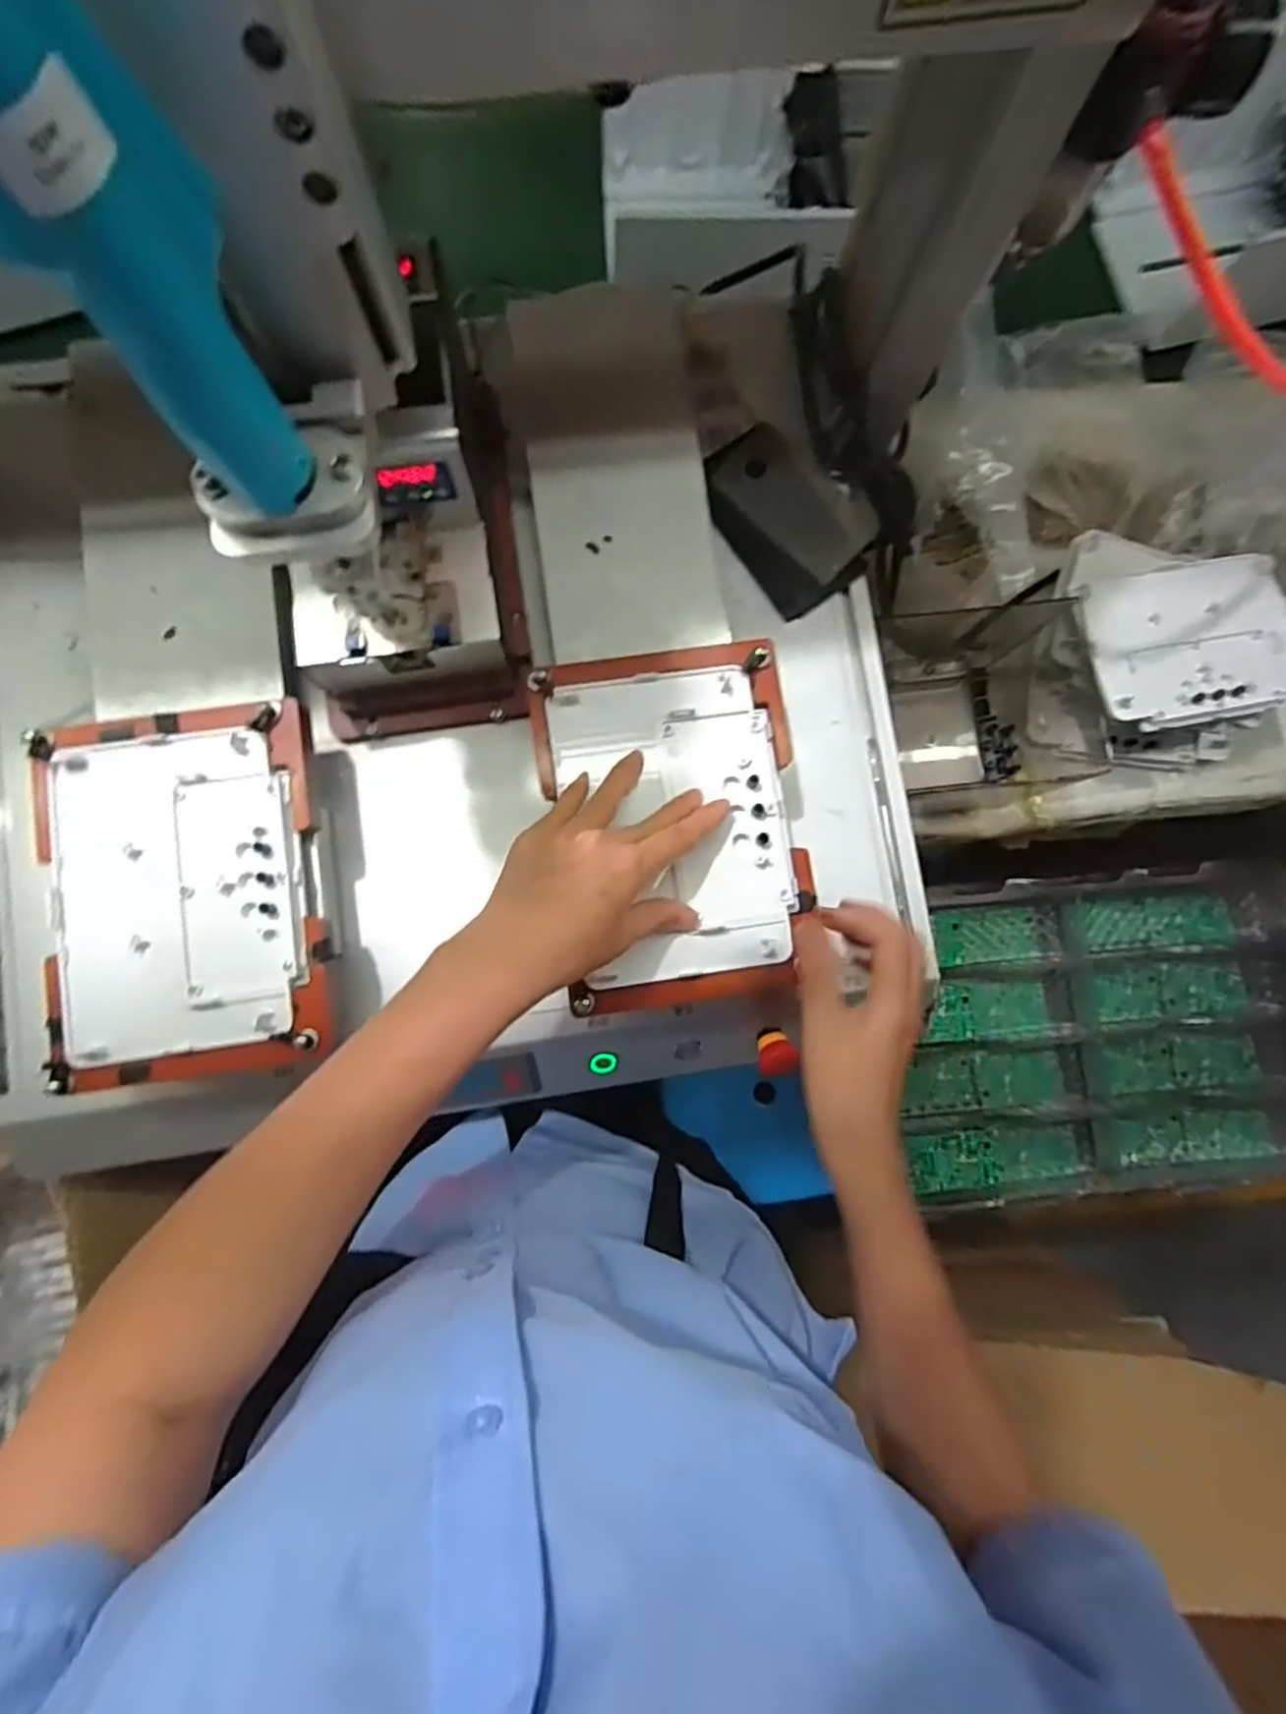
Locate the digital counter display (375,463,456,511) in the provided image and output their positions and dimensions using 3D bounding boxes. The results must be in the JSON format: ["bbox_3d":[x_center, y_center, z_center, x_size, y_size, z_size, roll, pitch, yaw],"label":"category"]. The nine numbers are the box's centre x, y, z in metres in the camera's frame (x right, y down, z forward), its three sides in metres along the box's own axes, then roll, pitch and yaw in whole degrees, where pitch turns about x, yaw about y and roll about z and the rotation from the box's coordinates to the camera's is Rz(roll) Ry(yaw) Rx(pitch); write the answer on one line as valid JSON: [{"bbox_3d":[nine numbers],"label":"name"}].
[{"bbox_3d":[-0.126,-0.207,0.405,0.042,0.029,0.008,-16,85,-4],"label":"digital counter display"}]

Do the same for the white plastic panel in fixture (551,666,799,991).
[{"bbox_3d":[0.023,-0.021,0.451,0.134,0.010,0.185,-8,84,-3],"label":"white plastic panel in fixture"}]

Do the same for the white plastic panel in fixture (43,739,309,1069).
[{"bbox_3d":[-0.280,0.021,0.438,0.140,0.009,0.186,-9,84,-3],"label":"white plastic panel in fixture"}]

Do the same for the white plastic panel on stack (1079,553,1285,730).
[{"bbox_3d":[0.456,-0.179,0.599,0.177,0.014,0.126,-13,84,-4],"label":"white plastic panel on stack"}]

